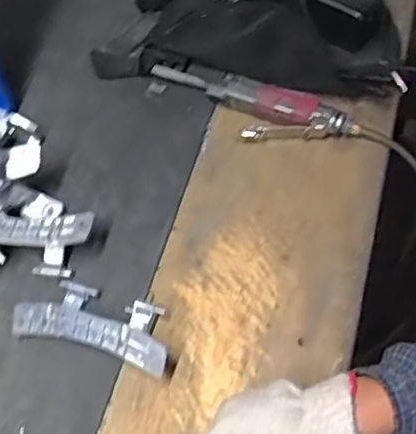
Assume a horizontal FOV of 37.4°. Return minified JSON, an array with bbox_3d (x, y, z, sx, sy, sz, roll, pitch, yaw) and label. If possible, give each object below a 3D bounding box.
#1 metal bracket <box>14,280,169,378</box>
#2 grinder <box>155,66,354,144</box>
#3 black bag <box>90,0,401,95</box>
[{"bbox_3d":[-0.101,0.094,0.559,0.150,0.037,0.061,14,61,12],"label":"metal bracket"},{"bbox_3d":[0.039,-0.123,0.680,0.245,0.035,0.069,19,62,15],"label":"grinder"},{"bbox_3d":[0.052,-0.251,0.726,0.338,0.092,0.205,10,60,10],"label":"black bag"}]

